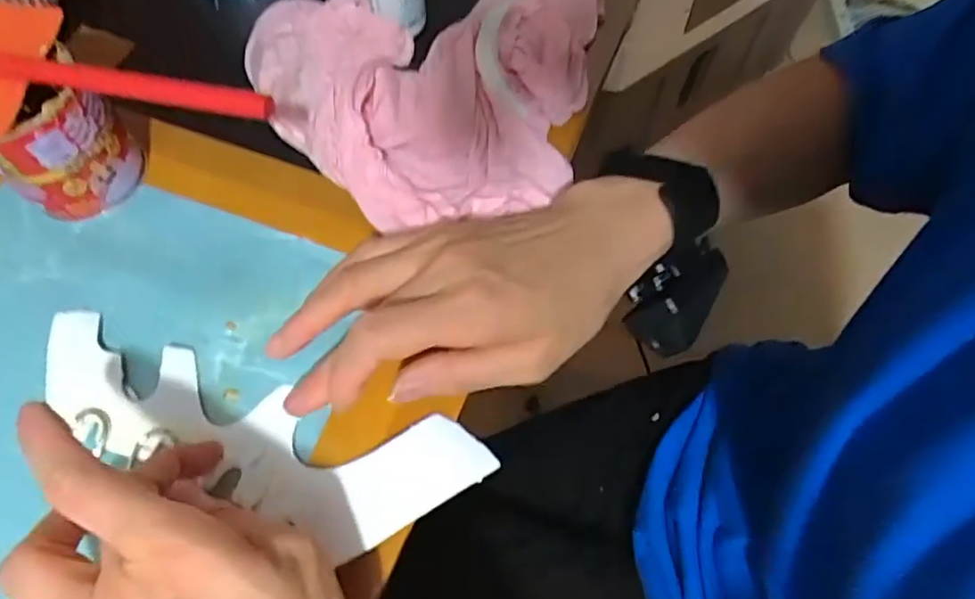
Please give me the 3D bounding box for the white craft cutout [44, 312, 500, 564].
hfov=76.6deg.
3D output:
[{"bbox_3d":[-0.111,0.061,0.282,0.217,0.010,0.062,15,67,8],"label":"white craft cutout"}]

